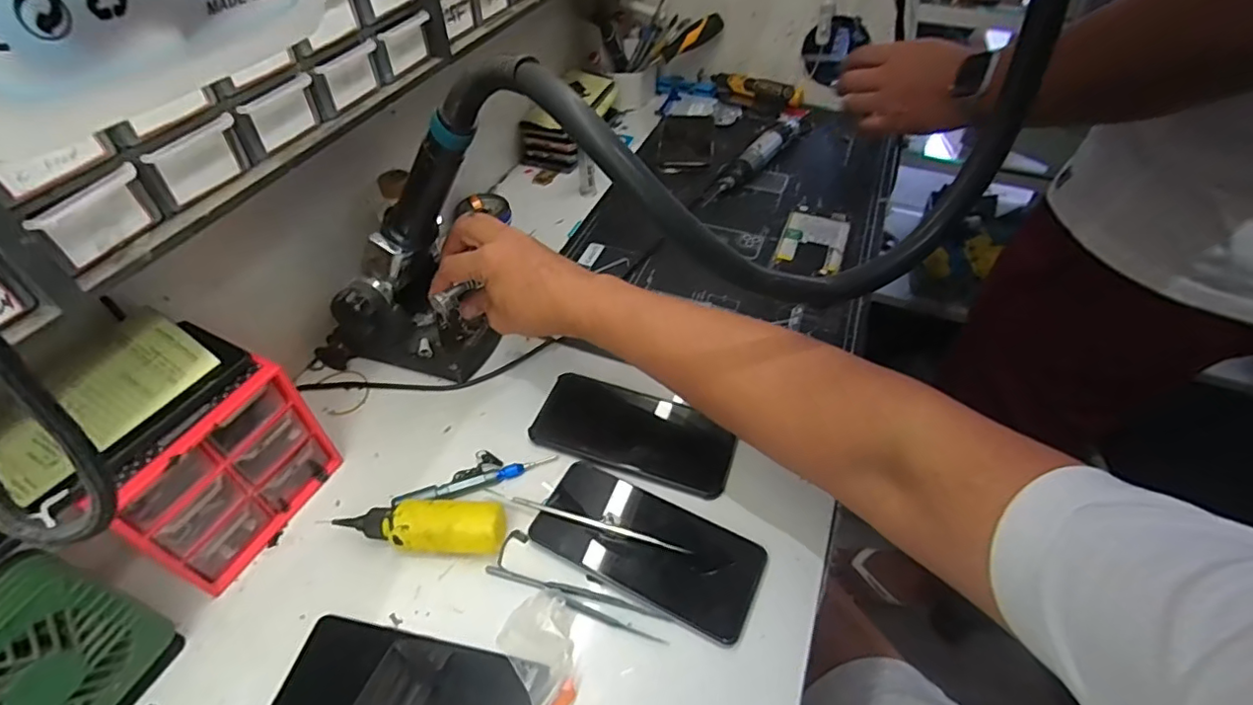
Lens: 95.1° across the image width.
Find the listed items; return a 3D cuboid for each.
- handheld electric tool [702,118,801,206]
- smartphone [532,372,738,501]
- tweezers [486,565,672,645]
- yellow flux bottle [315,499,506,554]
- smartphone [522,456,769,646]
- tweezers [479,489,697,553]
[{"bbox_3d":[0.172,-0.259,0.769,0.034,0.030,0.238,28,54,23],"label":"handheld electric tool"},{"bbox_3d":[0.006,0.066,0.484,0.165,0.007,0.074,15,50,14],"label":"smartphone"},{"bbox_3d":[-0.035,0.167,0.391,0.130,0.007,0.017,14,49,13],"label":"tweezers"},{"bbox_3d":[-0.148,0.127,0.414,0.116,0.034,0.039,3,48,3],"label":"yellow flux bottle"},{"bbox_3d":[0.015,0.137,0.416,0.161,0.013,0.073,21,51,19],"label":"smartphone"},{"bbox_3d":[-0.031,0.126,0.424,0.154,0.012,0.009,14,49,13],"label":"tweezers"}]

